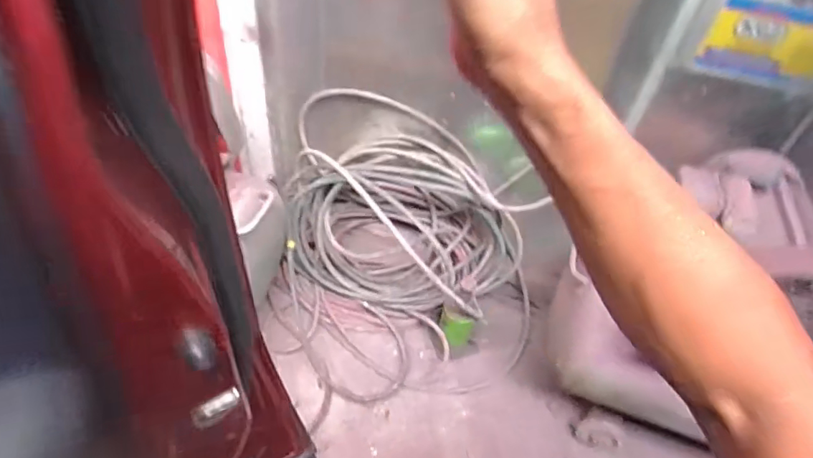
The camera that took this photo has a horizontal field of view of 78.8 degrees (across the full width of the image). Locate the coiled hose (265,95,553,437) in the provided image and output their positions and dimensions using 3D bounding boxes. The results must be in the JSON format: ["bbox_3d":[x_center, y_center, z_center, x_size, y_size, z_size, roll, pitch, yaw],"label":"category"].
[{"bbox_3d":[-0.015,0.032,1.182,0.612,0.394,0.622,-13,49,-19],"label":"coiled hose"}]

